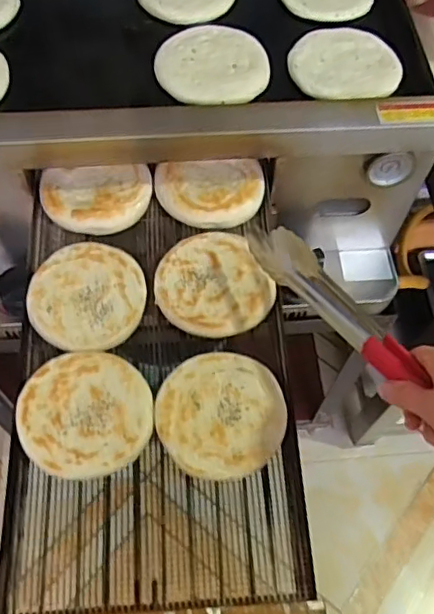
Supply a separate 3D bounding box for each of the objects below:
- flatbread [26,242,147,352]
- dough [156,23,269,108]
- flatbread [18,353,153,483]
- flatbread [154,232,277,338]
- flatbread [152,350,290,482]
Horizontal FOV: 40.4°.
[{"bbox_3d":[-0.140,-0.013,0.630,0.123,0.016,0.119,1,61,-2],"label":"flatbread"},{"bbox_3d":[-0.005,-0.283,0.685,0.127,0.019,0.116,0,62,-2],"label":"dough"},{"bbox_3d":[-0.128,0.103,0.574,0.124,0.014,0.121,1,61,-2],"label":"flatbread"},{"bbox_3d":[-0.005,-0.024,0.636,0.116,0.010,0.120,-30,67,-17],"label":"flatbread"},{"bbox_3d":[0.004,0.104,0.578,0.122,0.013,0.120,1,61,-2],"label":"flatbread"}]

